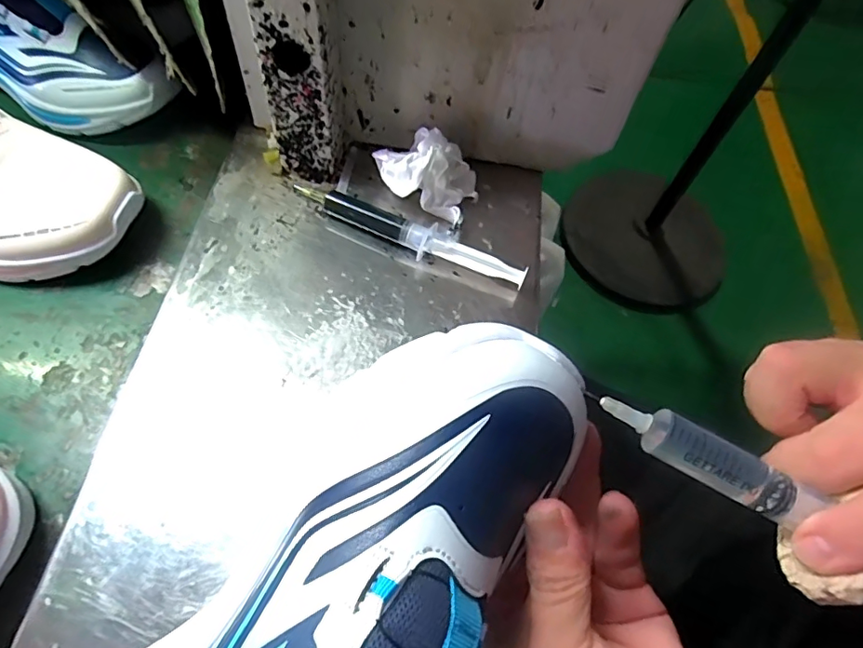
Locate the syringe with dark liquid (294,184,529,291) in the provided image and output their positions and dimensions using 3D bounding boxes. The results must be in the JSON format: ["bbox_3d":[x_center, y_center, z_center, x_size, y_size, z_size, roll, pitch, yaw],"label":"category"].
[{"bbox_3d":[-0.016,-0.060,0.358,0.165,0.020,0.018,19,59,9],"label":"syringe with dark liquid"}]

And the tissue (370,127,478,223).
[{"bbox_3d":[-0.003,-0.100,0.364,0.072,0.052,0.046,0,58,-3],"label":"tissue"}]

